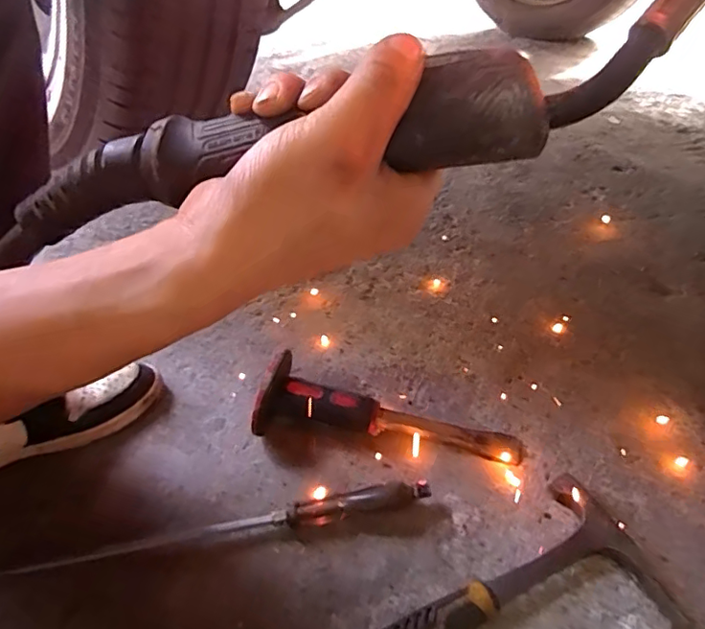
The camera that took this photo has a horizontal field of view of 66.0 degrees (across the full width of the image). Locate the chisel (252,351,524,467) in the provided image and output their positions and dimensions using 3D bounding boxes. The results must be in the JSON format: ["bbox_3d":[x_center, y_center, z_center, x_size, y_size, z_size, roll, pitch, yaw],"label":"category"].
[{"bbox_3d":[0.035,0.086,0.509,0.245,0.064,0.067,3,40,5],"label":"chisel"}]

